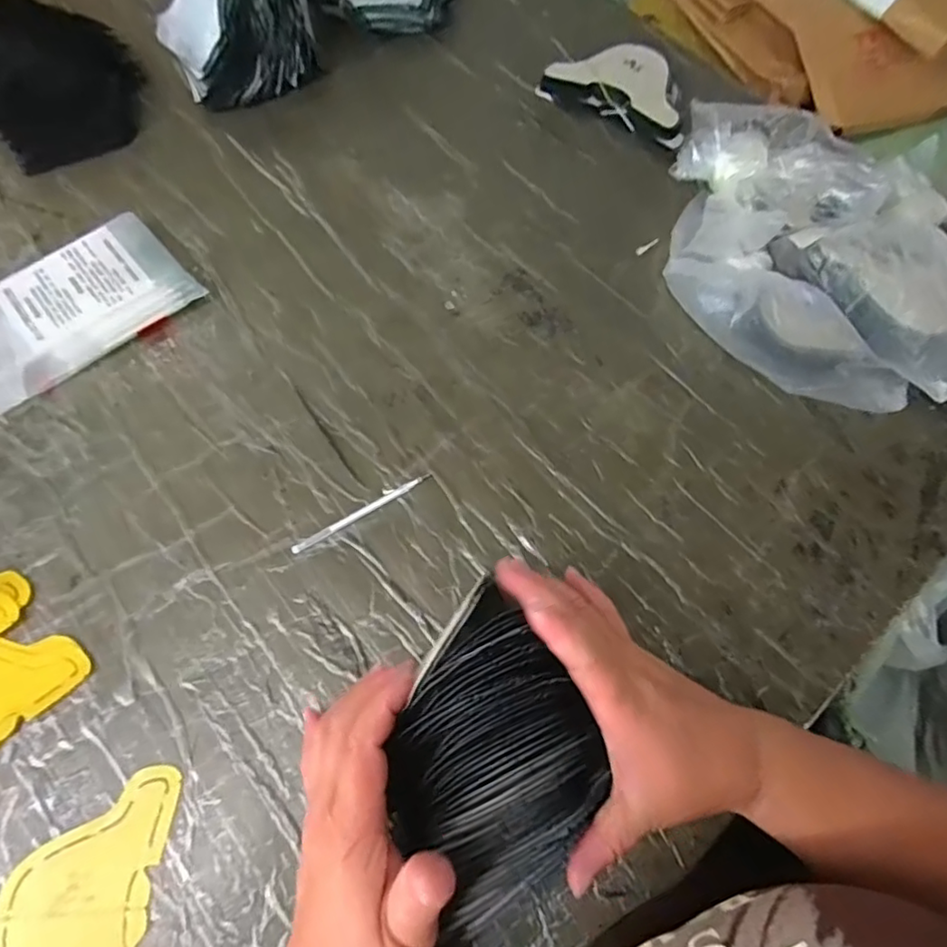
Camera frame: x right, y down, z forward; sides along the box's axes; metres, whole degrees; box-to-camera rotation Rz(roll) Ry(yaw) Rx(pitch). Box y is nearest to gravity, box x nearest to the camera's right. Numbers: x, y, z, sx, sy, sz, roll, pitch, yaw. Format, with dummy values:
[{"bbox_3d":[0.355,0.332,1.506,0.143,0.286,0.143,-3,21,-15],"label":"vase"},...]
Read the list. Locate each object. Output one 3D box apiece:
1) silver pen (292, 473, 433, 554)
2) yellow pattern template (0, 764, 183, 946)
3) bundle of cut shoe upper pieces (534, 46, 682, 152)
[{"bbox_3d":[-0.081,0.028,0.434,0.110,0.005,0.007,-28,71,-13],"label":"silver pen"},{"bbox_3d":[-0.223,0.251,0.337,0.091,0.005,0.140,-3,67,-4],"label":"yellow pattern template"},{"bbox_3d":[0.150,-0.376,0.581,0.146,0.031,0.088,32,70,11],"label":"bundle of cut shoe upper pieces"}]

